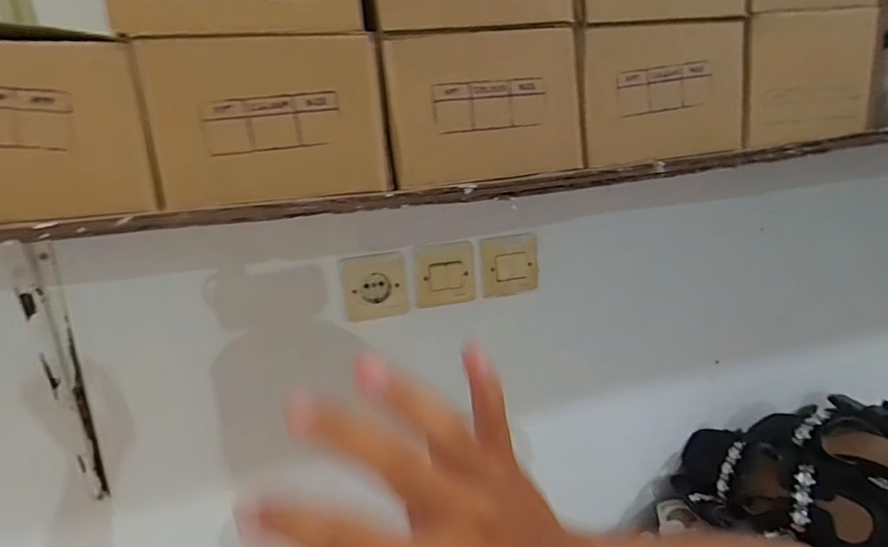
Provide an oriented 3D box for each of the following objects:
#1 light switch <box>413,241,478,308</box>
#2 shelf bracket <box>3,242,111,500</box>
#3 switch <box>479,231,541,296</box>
[{"bbox_3d":[0.002,0.000,0.628,0.077,0.073,0.011,-8,15,-12],"label":"light switch"},{"bbox_3d":[-0.416,0.112,0.551,0.027,0.291,0.026,0,16,18],"label":"shelf bracket"},{"bbox_3d":[0.086,-0.012,0.647,0.076,0.073,0.012,-9,15,-17],"label":"switch"}]

